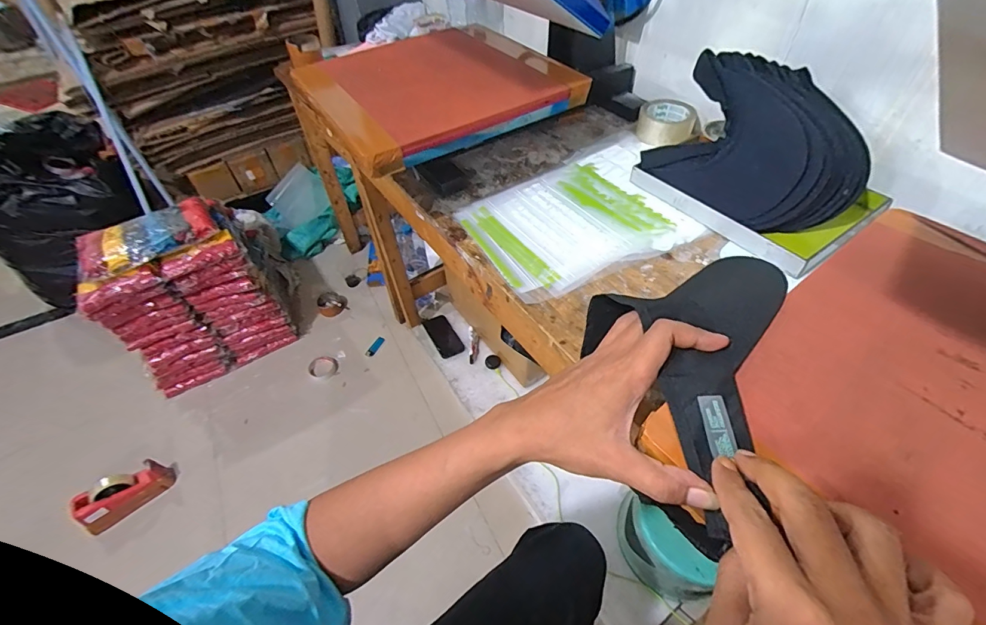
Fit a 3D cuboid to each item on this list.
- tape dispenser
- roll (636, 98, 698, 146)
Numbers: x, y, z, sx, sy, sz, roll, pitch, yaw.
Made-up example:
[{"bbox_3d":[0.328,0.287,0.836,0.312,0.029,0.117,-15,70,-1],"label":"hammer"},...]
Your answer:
[{"bbox_3d":[-0.921,0.453,1.087,0.196,0.115,0.060,-38,57,-26],"label":"tape dispenser"},{"bbox_3d":[0.333,-0.365,0.831,0.100,0.049,0.100,-2,49,2],"label":"roll"}]

